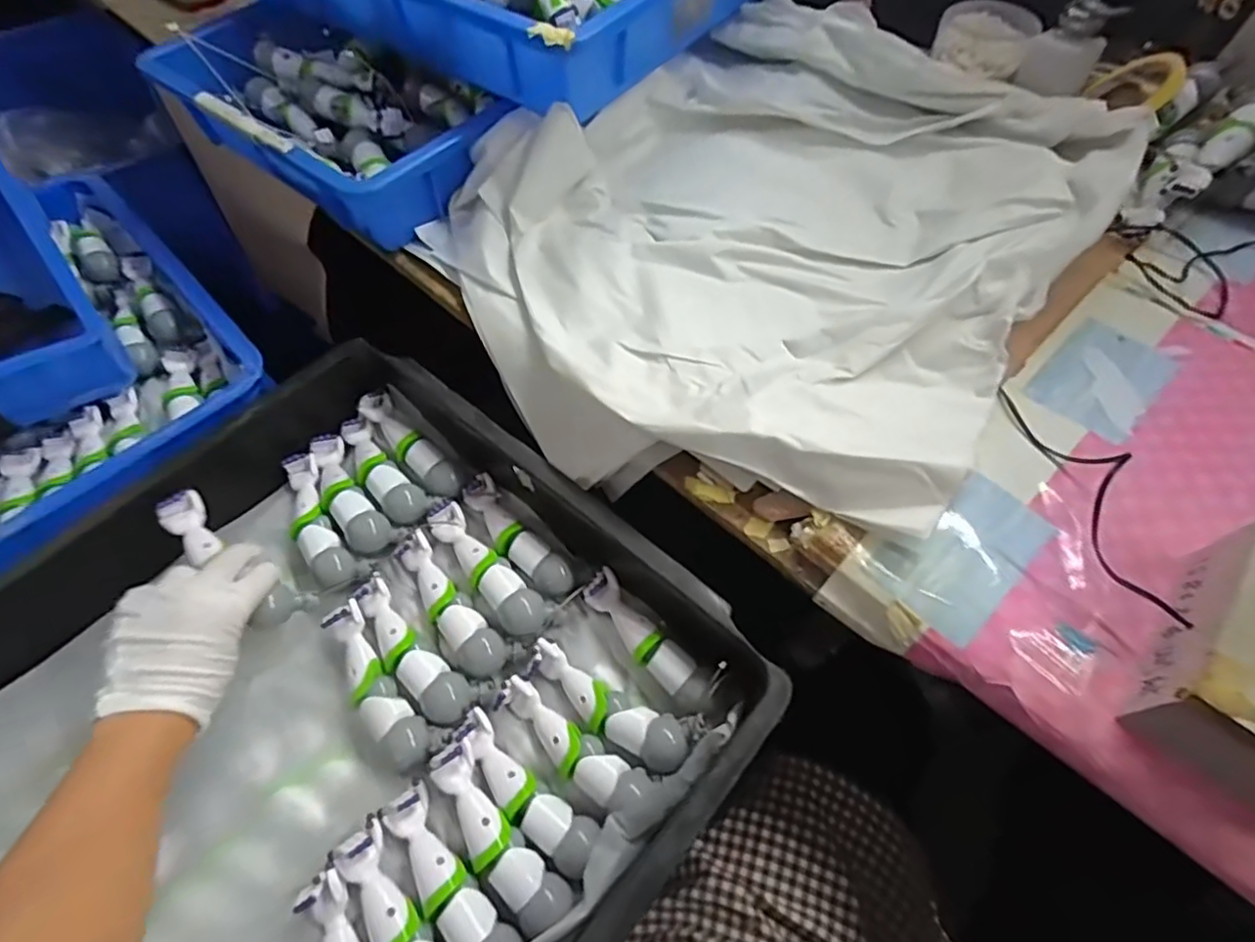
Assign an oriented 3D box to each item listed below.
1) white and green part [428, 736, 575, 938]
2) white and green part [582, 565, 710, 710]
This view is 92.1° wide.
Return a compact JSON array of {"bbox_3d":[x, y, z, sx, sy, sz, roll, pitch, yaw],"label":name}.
[{"bbox_3d":[-0.089,0.245,0.403,0.036,0.030,0.125,-37,64,-19],"label":"white and green part"},{"bbox_3d":[0.013,0.127,0.465,0.029,0.024,0.127,-36,64,-19],"label":"white and green part"}]

